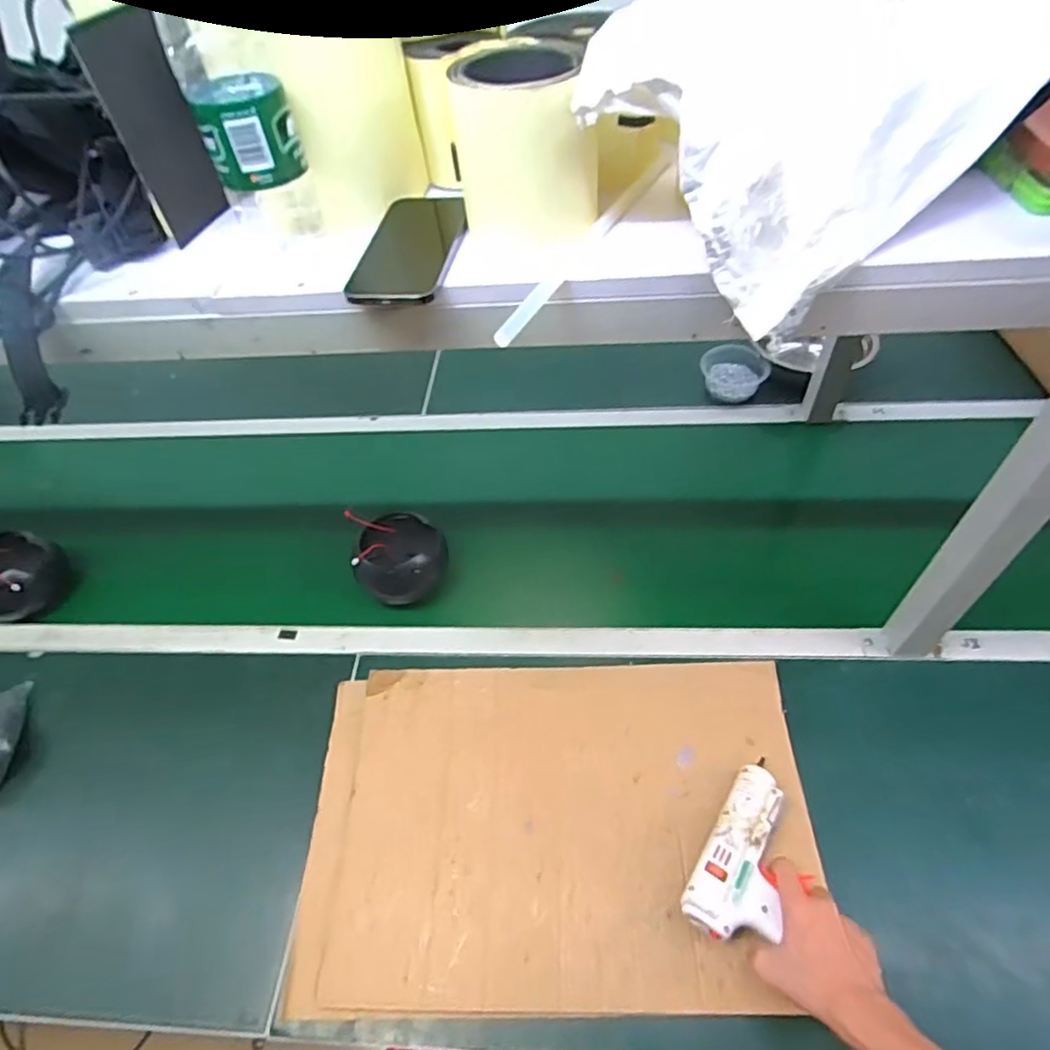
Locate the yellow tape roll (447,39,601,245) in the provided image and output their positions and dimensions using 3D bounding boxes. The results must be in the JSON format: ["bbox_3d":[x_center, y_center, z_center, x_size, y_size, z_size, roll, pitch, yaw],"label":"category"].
[{"bbox_3d":[0.003,-0.292,0.473,0.102,0.100,0.103,0,50,5],"label":"yellow tape roll"}]

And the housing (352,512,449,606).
[{"bbox_3d":[-0.174,0.035,0.866,0.119,0.100,0.124,-2,52,3],"label":"housing"}]

